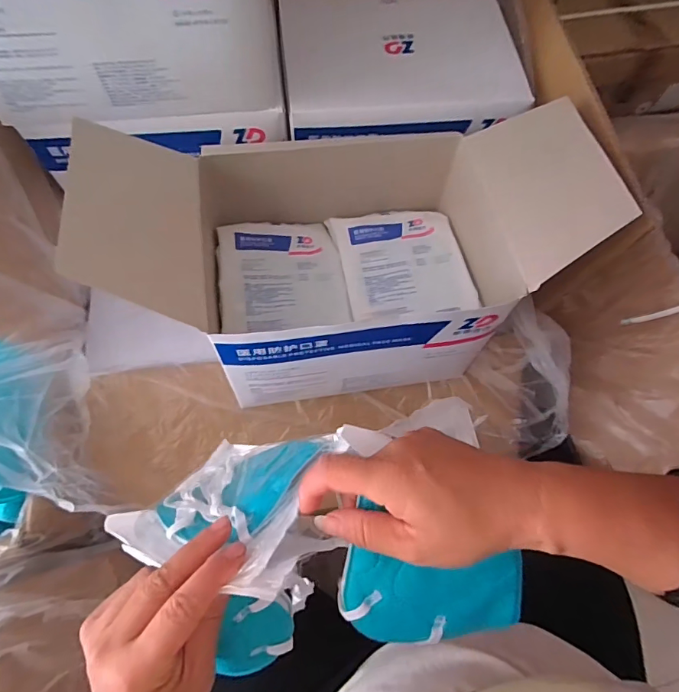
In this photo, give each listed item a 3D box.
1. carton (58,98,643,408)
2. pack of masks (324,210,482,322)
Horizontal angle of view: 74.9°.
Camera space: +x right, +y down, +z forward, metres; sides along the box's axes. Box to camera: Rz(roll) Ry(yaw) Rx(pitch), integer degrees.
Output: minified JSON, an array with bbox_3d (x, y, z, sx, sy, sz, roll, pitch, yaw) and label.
[{"bbox_3d":[0.011,-0.104,0.430,0.426,0.172,0.242,-6,68,-6],"label":"carton"},{"bbox_3d":[0.067,-0.094,0.476,0.128,0.016,0.140,-9,68,-6],"label":"pack of masks"}]

